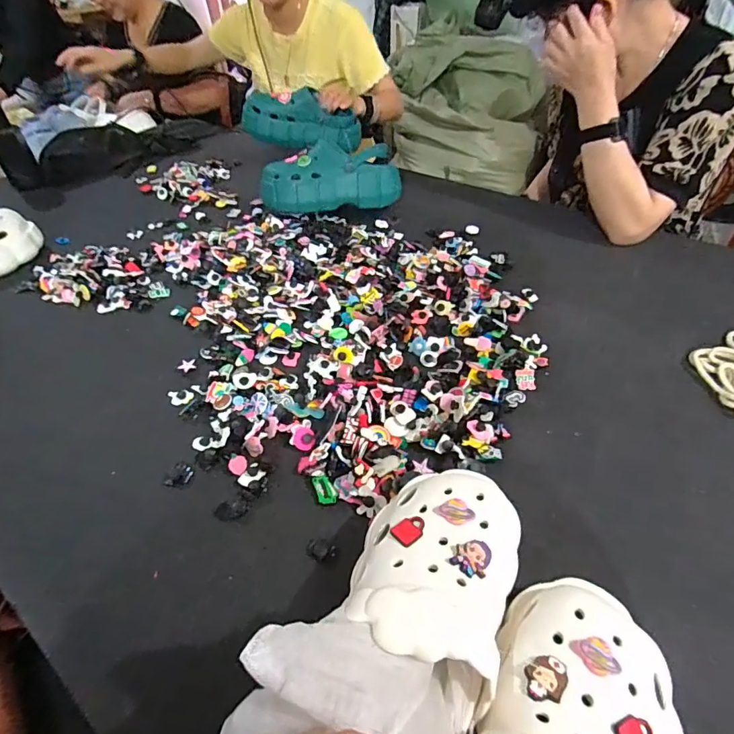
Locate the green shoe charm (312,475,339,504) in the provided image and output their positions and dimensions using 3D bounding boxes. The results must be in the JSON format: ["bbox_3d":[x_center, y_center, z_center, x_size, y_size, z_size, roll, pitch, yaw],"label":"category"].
[{"bbox_3d":[-0.043,0.125,0.466,0.020,0.007,0.033,-19,47,-14],"label":"green shoe charm"}]

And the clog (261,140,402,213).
[{"bbox_3d":[-0.067,-0.347,0.870,0.255,0.114,0.106,-3,45,2],"label":"clog"}]

